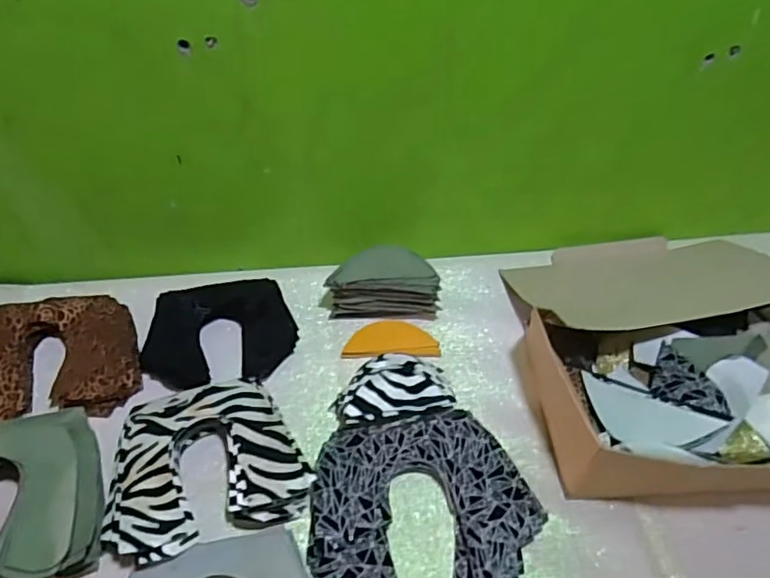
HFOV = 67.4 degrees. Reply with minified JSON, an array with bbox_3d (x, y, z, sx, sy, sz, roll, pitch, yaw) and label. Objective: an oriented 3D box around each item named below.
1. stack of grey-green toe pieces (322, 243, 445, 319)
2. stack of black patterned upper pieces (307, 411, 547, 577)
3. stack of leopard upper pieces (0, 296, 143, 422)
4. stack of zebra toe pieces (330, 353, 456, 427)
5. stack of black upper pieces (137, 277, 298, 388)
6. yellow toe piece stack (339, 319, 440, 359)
[{"bbox_3d":[0.000,-0.005,0.680,0.125,0.075,0.049,1,50,-3],"label":"stack of grey-green toe pieces"},{"bbox_3d":[0.034,0.210,0.528,0.200,0.032,0.181,-5,50,-8],"label":"stack of black patterned upper pieces"},{"bbox_3d":[-0.357,0.072,0.612,0.175,0.047,0.141,-11,51,-12],"label":"stack of leopard upper pieces"},{"bbox_3d":[0.009,0.109,0.608,0.120,0.042,0.070,-4,50,-7],"label":"stack of zebra toe pieces"},{"bbox_3d":[-0.183,0.049,0.646,0.165,0.046,0.122,-6,50,-9],"label":"stack of black upper pieces"},{"bbox_3d":[0.008,0.058,0.669,0.109,0.011,0.048,2,49,-2],"label":"yellow toe piece stack"}]

